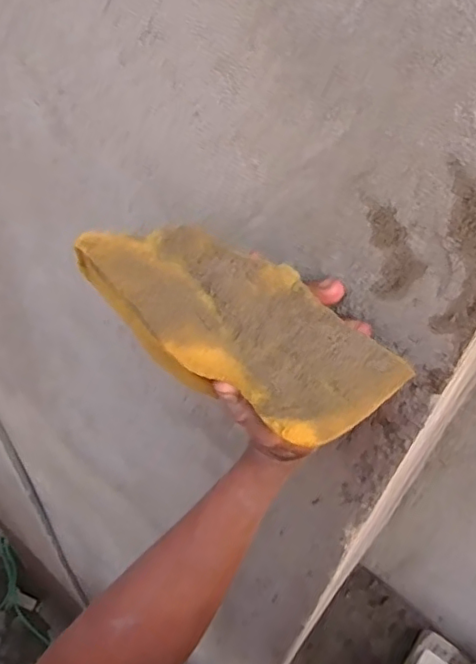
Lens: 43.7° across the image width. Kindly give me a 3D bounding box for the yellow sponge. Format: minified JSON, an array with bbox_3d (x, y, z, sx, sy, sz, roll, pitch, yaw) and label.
[{"bbox_3d":[-0.001,-0.002,0.323,0.173,0.044,0.070,29,53,0],"label":"yellow sponge"}]

